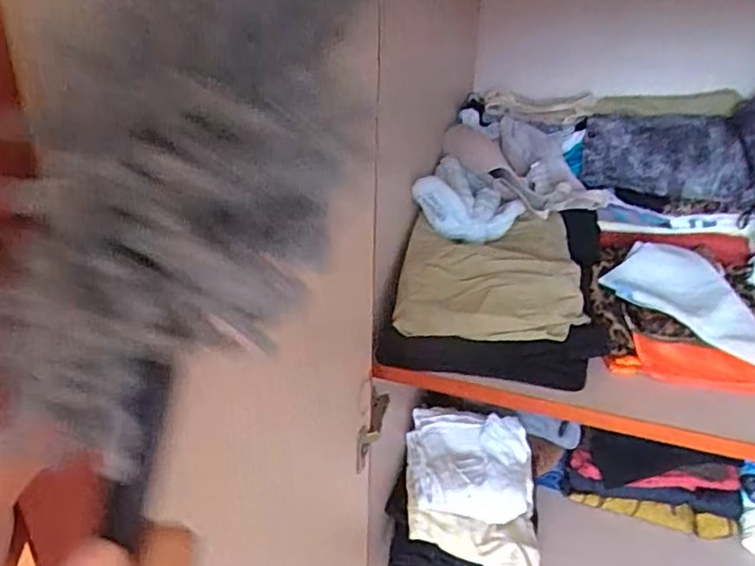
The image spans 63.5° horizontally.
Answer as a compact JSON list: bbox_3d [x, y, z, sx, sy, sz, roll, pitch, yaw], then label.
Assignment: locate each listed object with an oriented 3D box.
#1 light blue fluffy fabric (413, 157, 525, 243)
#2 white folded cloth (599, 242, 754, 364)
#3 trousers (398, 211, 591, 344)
[{"bbox_3d":[0.130,-0.115,0.836,0.132,0.073,0.159,12,29,18],"label":"light blue fluffy fabric"},{"bbox_3d":[0.424,0.016,0.780,0.166,0.040,0.229,-22,36,-38],"label":"white folded cloth"},{"bbox_3d":[0.141,-0.018,0.763,0.207,0.054,0.252,7,28,9],"label":"trousers"}]

